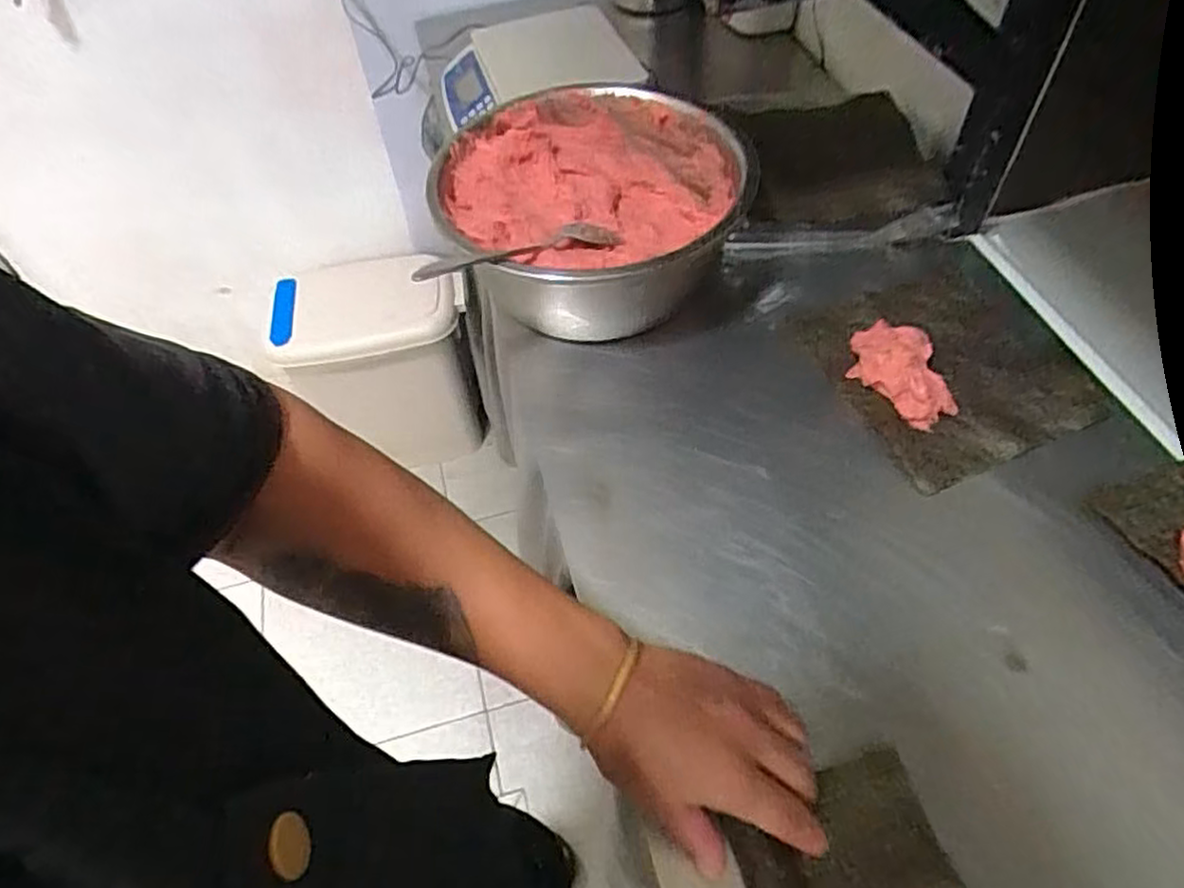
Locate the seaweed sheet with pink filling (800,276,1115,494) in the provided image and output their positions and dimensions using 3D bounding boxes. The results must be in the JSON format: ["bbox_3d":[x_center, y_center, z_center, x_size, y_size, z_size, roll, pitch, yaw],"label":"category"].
[{"bbox_3d":[0.317,-0.079,0.625,0.207,0.035,0.201,-21,55,-10],"label":"seaweed sheet with pink filling"}]

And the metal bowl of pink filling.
[{"bbox_3d":[0.005,-0.208,0.688,0.268,0.128,0.272,-2,54,3],"label":"metal bowl of pink filling"}]

